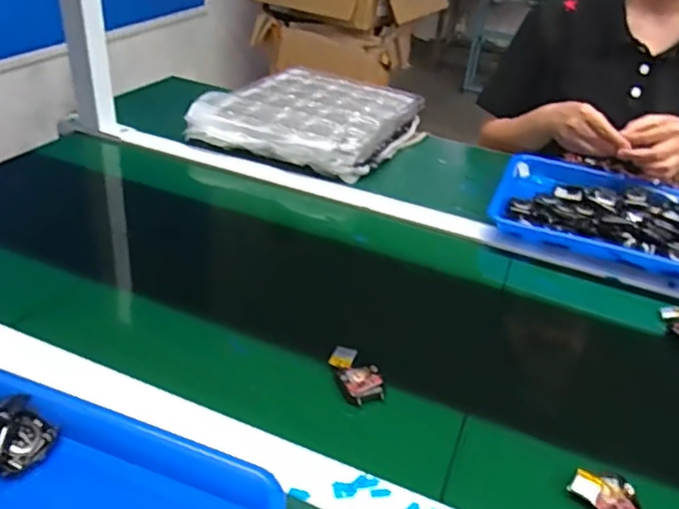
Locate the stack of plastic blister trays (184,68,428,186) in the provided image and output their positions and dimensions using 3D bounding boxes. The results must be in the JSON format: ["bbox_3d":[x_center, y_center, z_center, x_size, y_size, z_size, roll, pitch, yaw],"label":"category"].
[{"bbox_3d":[-0.041,-0.227,0.988,0.291,0.060,0.325,21,37,21],"label":"stack of plastic blister trays"}]

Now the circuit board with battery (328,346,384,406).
[{"bbox_3d":[0.014,0.106,0.525,0.039,0.013,0.059,-10,37,-23],"label":"circuit board with battery"}]

